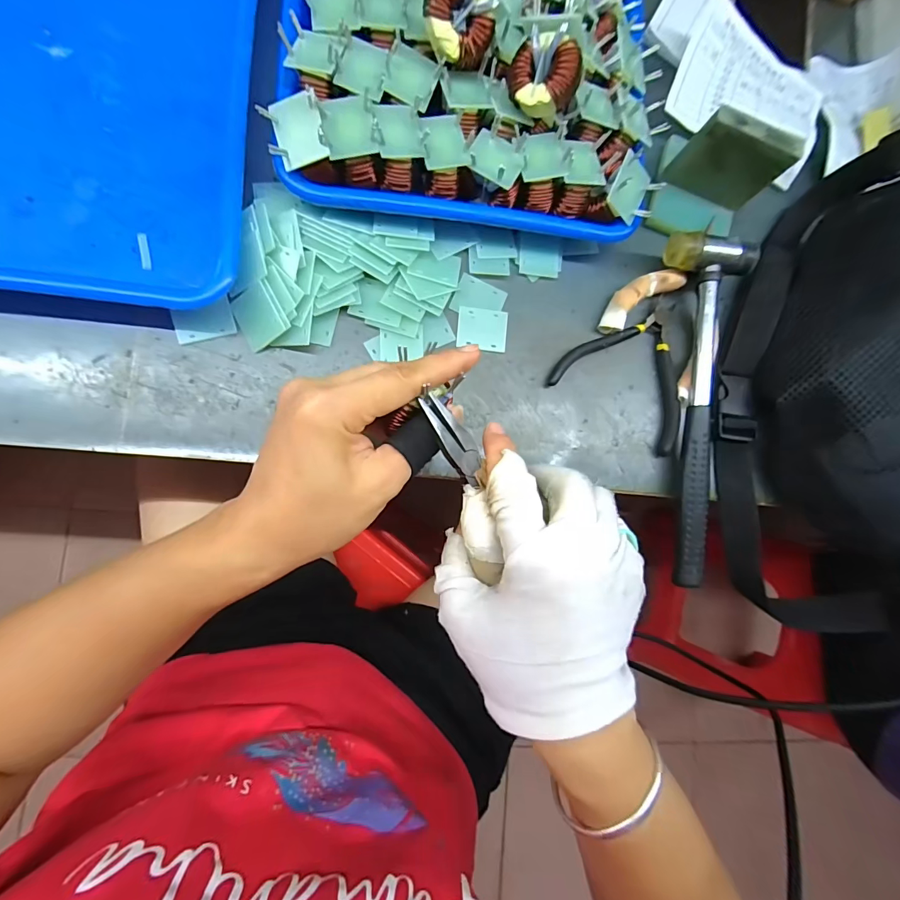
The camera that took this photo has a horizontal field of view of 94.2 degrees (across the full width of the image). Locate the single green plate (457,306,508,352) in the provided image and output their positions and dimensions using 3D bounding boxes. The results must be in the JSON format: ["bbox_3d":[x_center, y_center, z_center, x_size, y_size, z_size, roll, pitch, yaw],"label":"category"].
[{"bbox_3d":[0.023,-0.085,0.294,0.035,0.004,0.029,6,85,-8],"label":"single green plate"}]

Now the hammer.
[{"bbox_3d":[0.183,-0.028,0.298,0.056,0.035,0.241,1,86,-8],"label":"hammer"}]

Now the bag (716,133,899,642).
[{"bbox_3d":[0.285,-0.053,0.291,0.148,0.079,0.355,13,84,-7],"label":"bag"}]

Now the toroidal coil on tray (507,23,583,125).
[{"bbox_3d":[0.057,-0.225,0.251,0.040,0.017,0.041,7,110,19],"label":"toroidal coil on tray"}]

